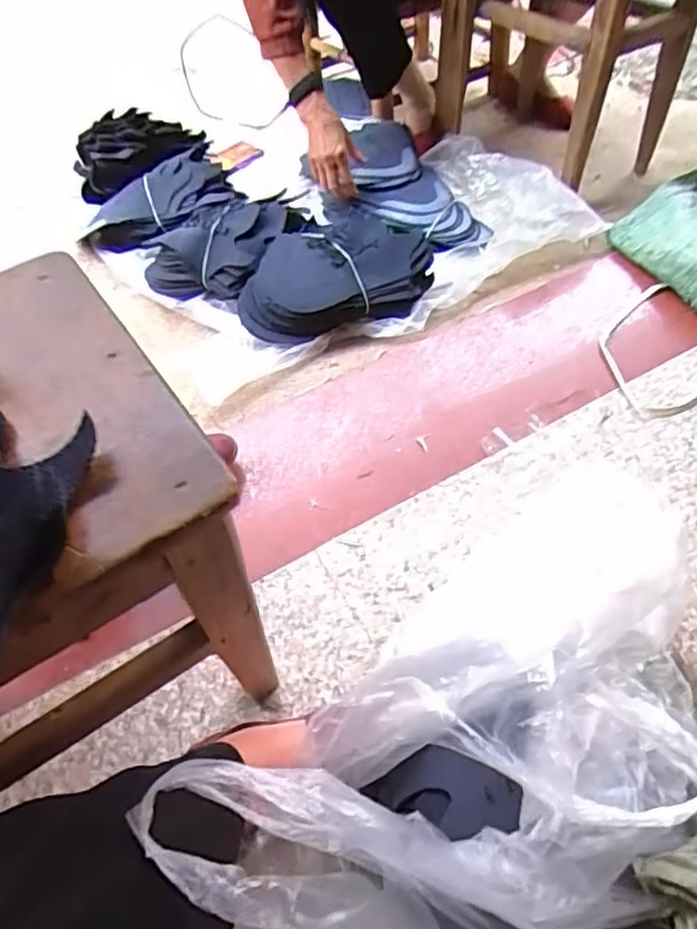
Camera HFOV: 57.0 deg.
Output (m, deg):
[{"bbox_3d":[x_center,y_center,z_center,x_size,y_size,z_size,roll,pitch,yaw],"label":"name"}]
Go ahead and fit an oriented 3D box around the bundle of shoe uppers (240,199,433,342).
[{"bbox_3d":[-0.027,-0.304,0.997,0.294,0.085,0.203,-10,60,-7],"label":"bundle of shoe uppers"}]

